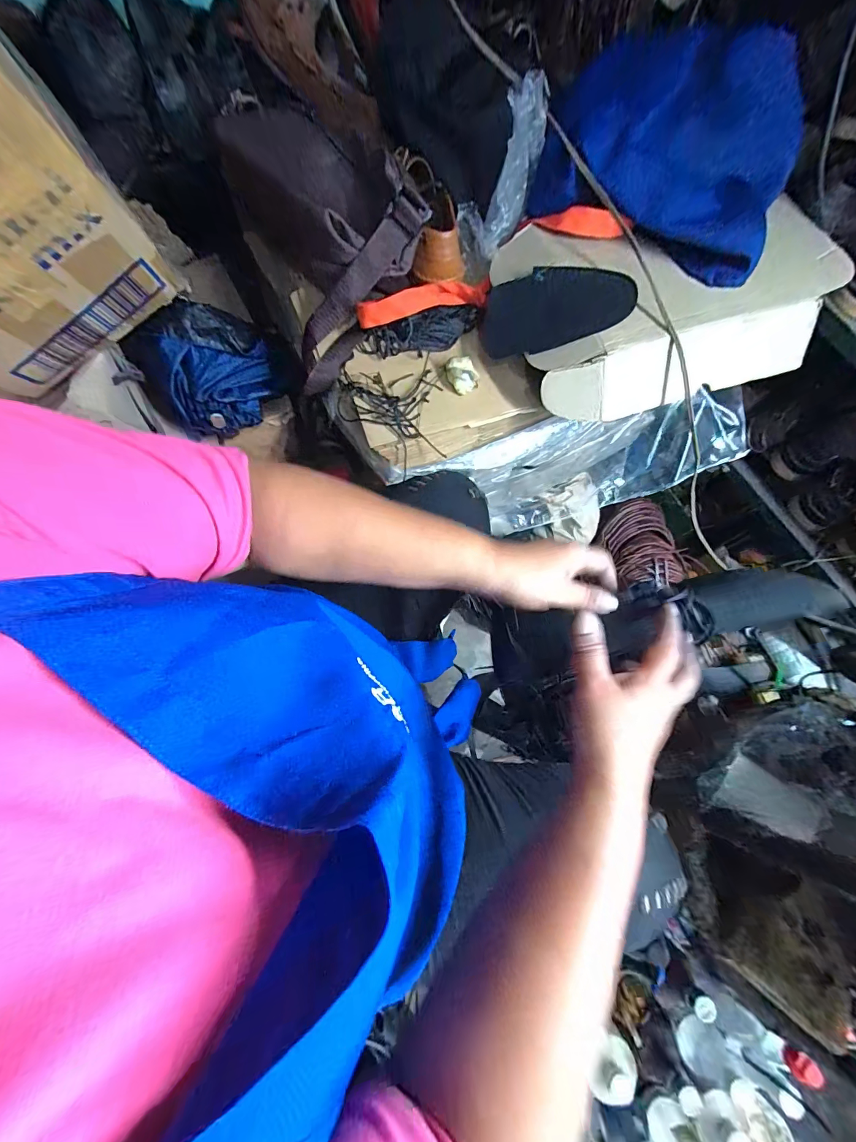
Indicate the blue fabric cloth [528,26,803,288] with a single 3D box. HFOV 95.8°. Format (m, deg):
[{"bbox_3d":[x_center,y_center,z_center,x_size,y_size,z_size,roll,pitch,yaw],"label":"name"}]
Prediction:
[{"bbox_3d":[0.273,-0.477,0.435,0.262,0.081,0.259,26,74,5],"label":"blue fabric cloth"}]

